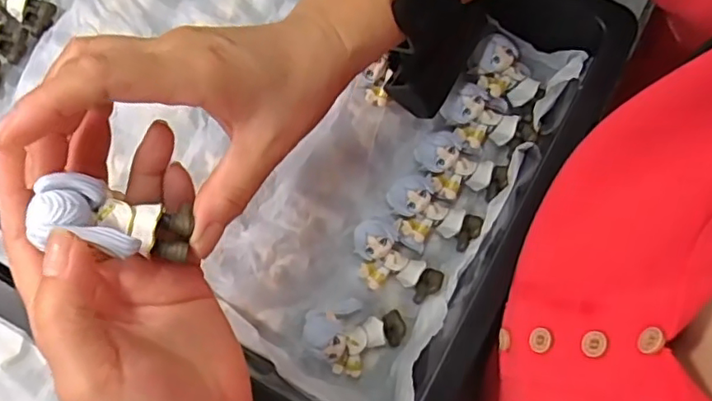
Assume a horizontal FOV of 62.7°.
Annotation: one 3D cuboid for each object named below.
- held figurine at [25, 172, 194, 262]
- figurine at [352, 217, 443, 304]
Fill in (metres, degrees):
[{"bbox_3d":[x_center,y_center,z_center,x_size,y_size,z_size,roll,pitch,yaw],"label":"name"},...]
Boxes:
[{"bbox_3d":[-0.095,0.008,0.234,0.059,0.020,0.025,20,77,-30],"label":"held figurine"},{"bbox_3d":[0.024,0.040,0.373,0.039,0.025,0.061,-40,82,-8],"label":"figurine"}]

